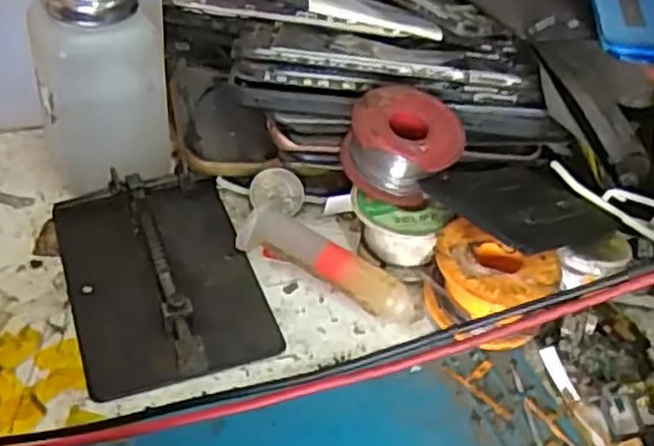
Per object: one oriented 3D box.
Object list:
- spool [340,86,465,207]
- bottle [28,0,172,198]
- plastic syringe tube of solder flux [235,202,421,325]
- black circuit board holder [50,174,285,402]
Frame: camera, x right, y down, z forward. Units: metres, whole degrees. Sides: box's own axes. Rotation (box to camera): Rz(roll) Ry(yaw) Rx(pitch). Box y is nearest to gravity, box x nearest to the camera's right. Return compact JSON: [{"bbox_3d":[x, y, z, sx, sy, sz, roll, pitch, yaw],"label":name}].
[{"bbox_3d":[0.036,-0.037,0.355,0.052,0.033,0.050,21,44,15],"label":"spool"},{"bbox_3d":[-0.107,-0.065,0.361,0.058,0.098,0.057,-8,44,-16],"label":"bottle"},{"bbox_3d":[0.002,0.019,0.340,0.087,0.019,0.019,24,45,18],"label":"plastic syringe tube of solder flux"},{"bbox_3d":[-0.074,0.020,0.335,0.079,0.014,0.117,-11,45,-19],"label":"black circuit board holder"}]

